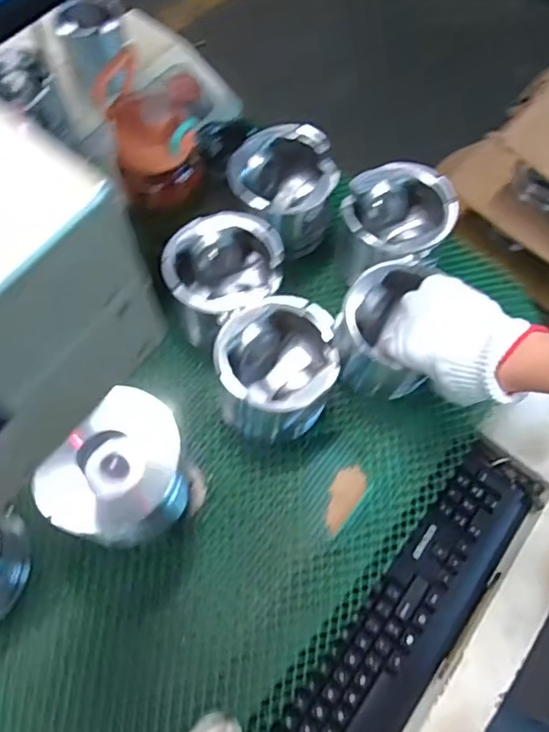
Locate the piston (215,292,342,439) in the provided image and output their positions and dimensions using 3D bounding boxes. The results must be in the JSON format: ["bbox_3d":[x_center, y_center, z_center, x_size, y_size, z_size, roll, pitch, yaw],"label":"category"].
[{"bbox_3d":[0.002,0.006,0.569,0.104,0.107,0.111,1,67,-1],"label":"piston"}]

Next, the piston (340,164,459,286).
[{"bbox_3d":[0.125,-0.148,0.625,0.112,0.086,0.097,-7,67,-5],"label":"piston"}]

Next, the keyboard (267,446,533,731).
[{"bbox_3d":[0.128,0.282,0.609,0.101,0.035,0.452,37,72,13],"label":"keyboard"}]

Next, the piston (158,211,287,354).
[{"bbox_3d":[-0.050,-0.085,0.605,0.112,0.093,0.102,-11,67,-6],"label":"piston"}]

